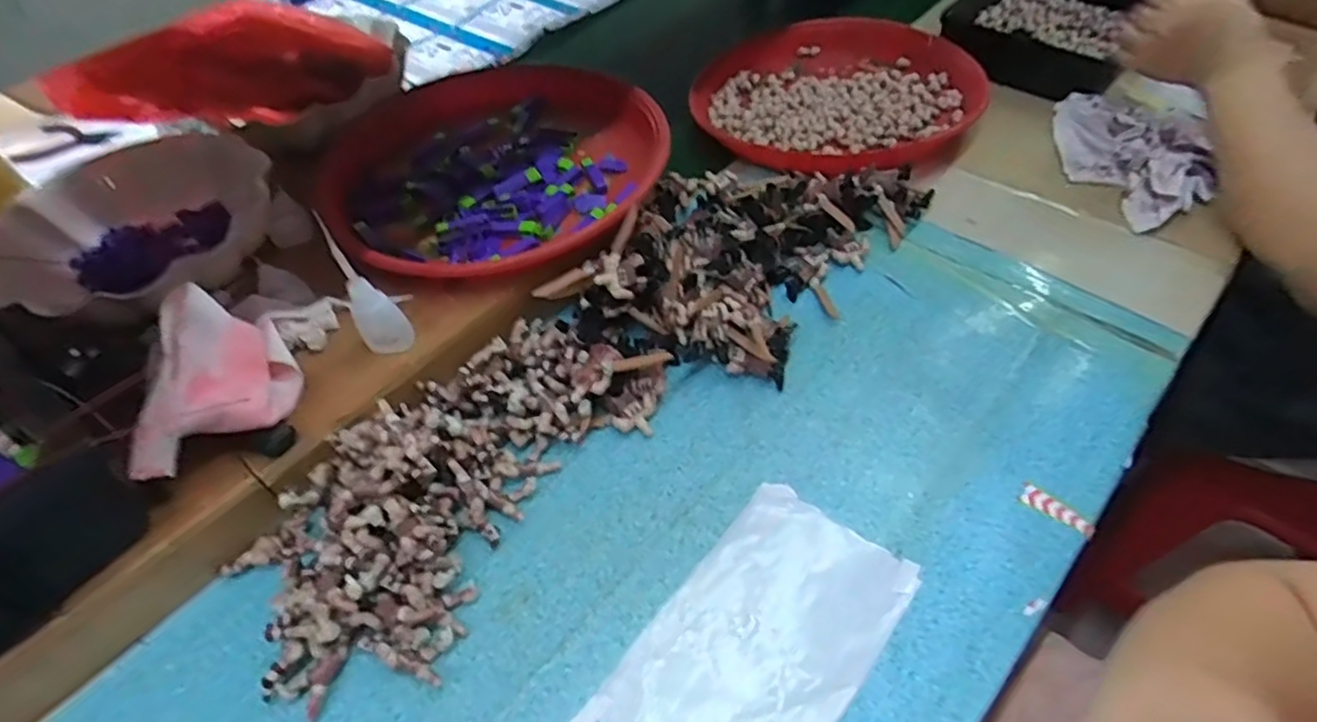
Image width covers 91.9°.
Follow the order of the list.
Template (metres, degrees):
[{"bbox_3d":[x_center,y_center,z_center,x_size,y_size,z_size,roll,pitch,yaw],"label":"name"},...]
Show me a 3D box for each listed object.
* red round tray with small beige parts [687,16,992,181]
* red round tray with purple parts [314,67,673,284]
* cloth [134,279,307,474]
[{"bbox_3d":[0.202,-0.316,0.739,0.305,0.052,0.307,-1,54,1],"label":"red round tray with small beige parts"},{"bbox_3d":[-0.160,-0.196,0.599,0.306,0.043,0.344,-35,58,-21],"label":"red round tray with purple parts"},{"bbox_3d":[-0.292,0.013,0.421,0.058,0.092,0.126,2,53,6],"label":"cloth"}]

